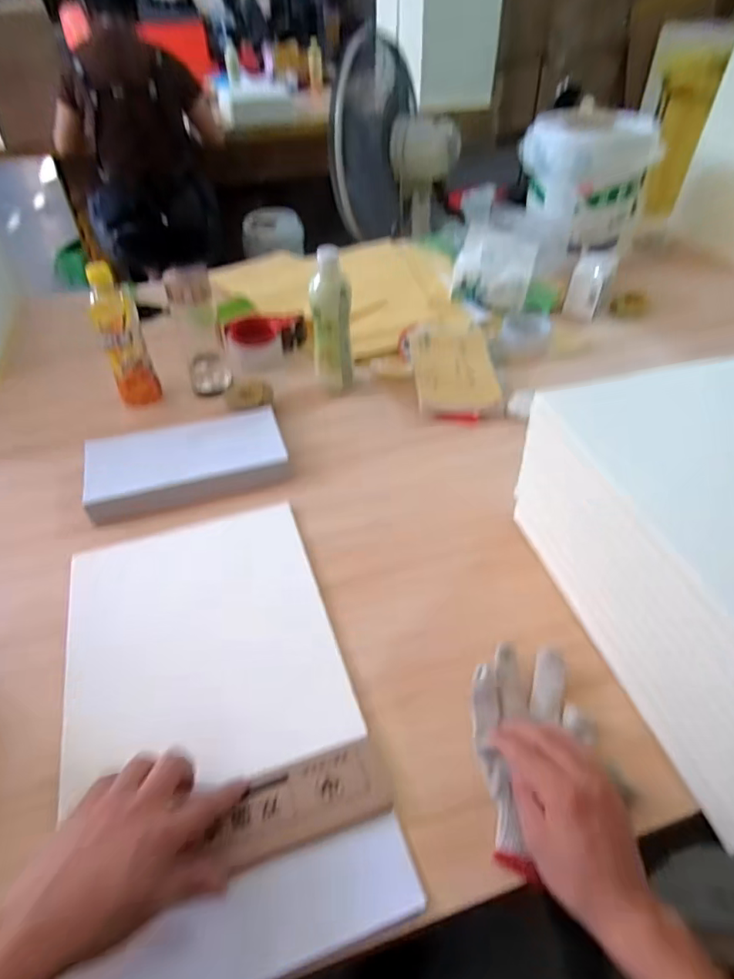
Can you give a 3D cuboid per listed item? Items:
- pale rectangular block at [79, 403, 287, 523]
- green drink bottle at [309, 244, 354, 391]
[{"bbox_3d":[-0.238,-0.041,0.719,0.253,0.031,0.137,-15,47,-15],"label":"pale rectangular block"},{"bbox_3d":[-0.054,-0.248,0.810,0.058,0.199,0.050,33,53,29],"label":"green drink bottle"}]

